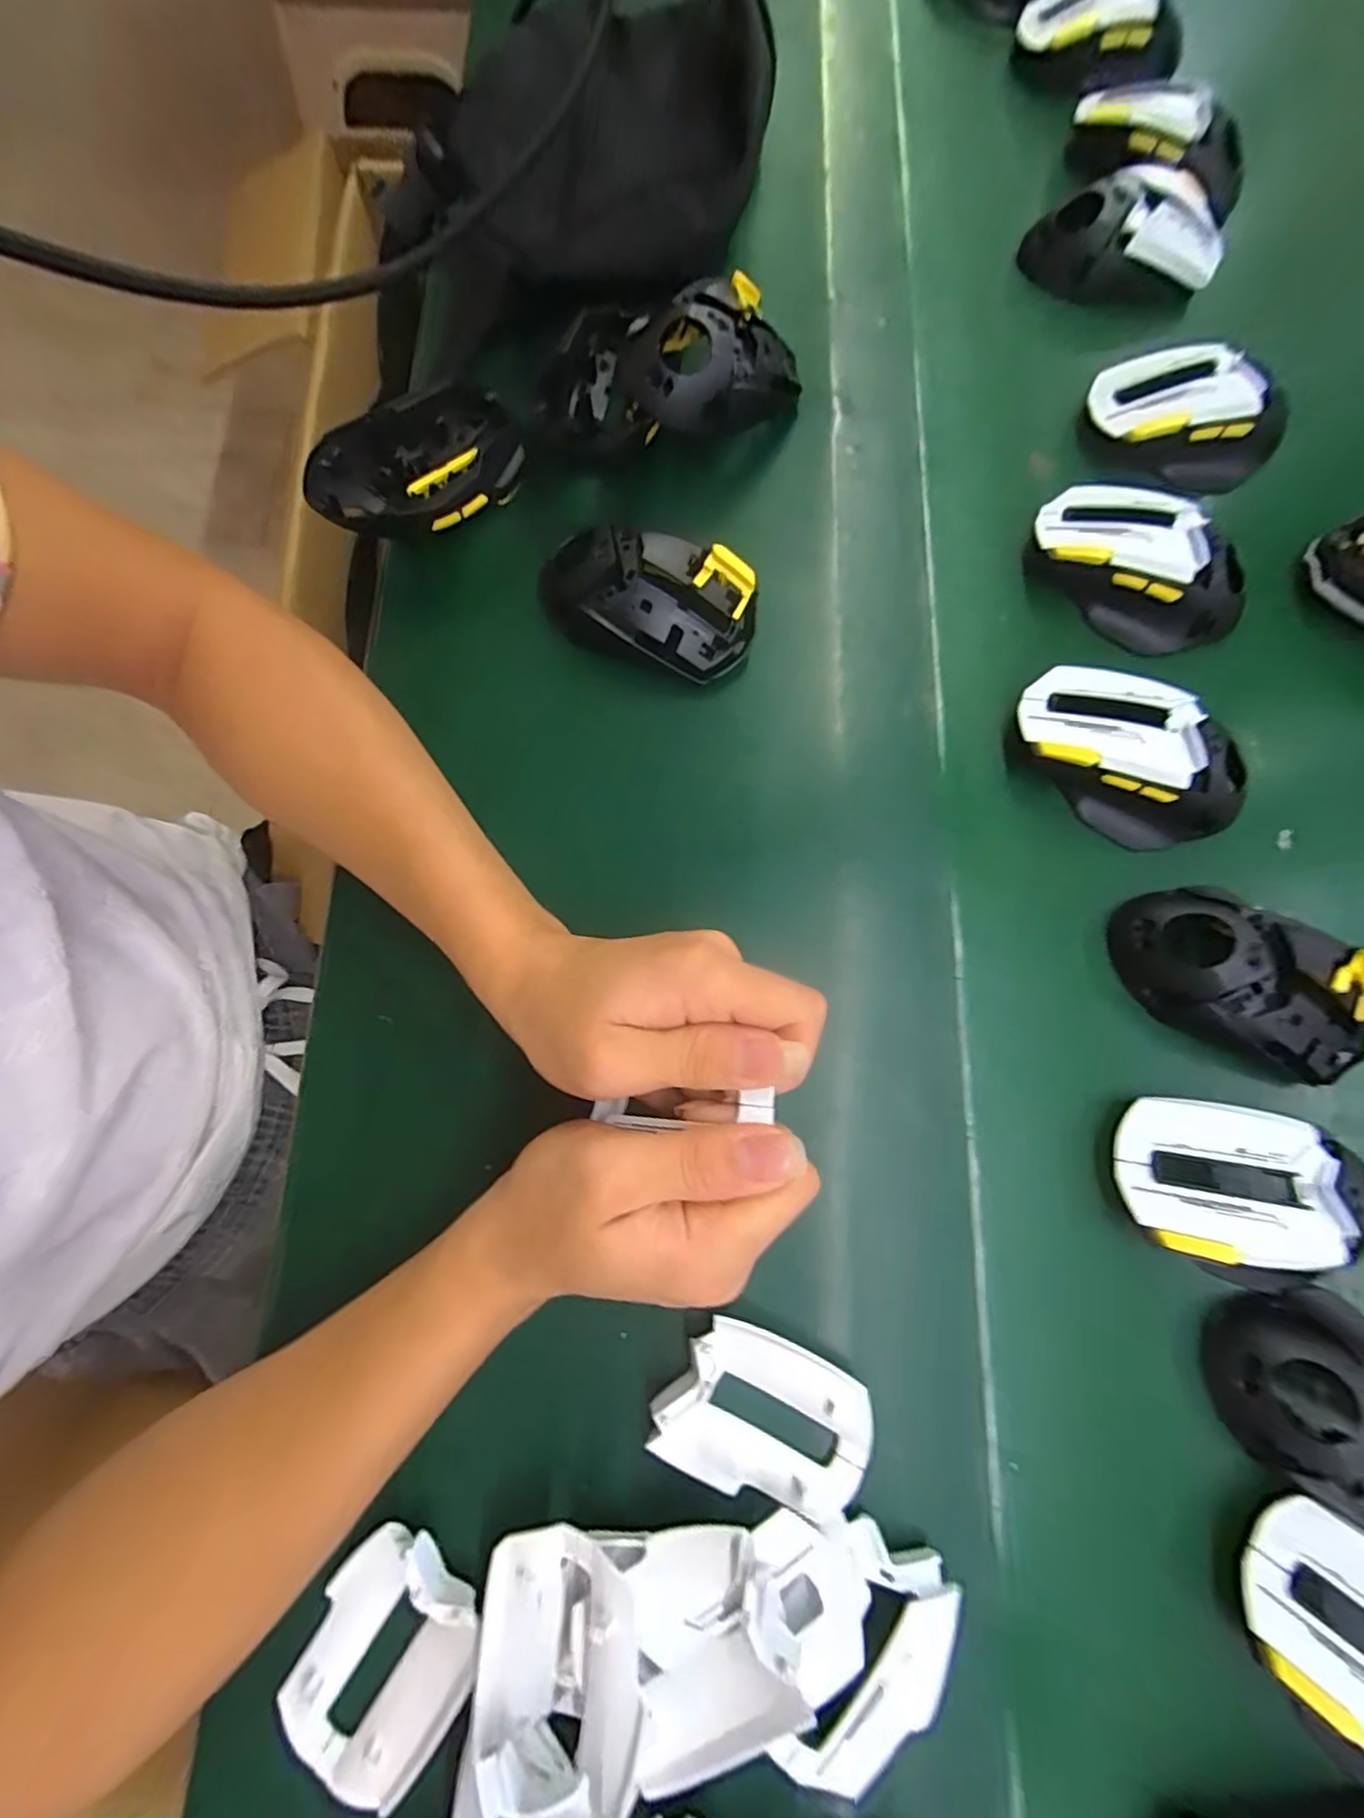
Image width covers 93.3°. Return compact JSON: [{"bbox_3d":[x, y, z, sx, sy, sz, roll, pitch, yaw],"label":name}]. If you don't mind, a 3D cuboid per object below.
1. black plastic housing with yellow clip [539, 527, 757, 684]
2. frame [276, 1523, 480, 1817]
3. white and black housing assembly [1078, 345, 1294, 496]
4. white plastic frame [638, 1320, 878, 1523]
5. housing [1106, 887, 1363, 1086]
[{"bbox_3d":[-0.019,-0.156,0.332,0.114,0.039,0.060,14,78,3],"label":"black plastic housing with yellow clip"},{"bbox_3d":[-0.110,0.276,0.235,0.061,0.016,0.079,34,79,7],"label":"frame"},{"bbox_3d":[0.287,-0.285,0.372,0.099,0.041,0.060,-3,77,-1],"label":"white and black housing assembly"},{"bbox_3d":[0.033,0.200,0.251,0.081,0.010,0.059,23,78,5],"label":"white plastic frame"},{"bbox_3d":[0.262,0.036,0.305,0.113,0.053,0.060,27,79,6],"label":"housing"}]

